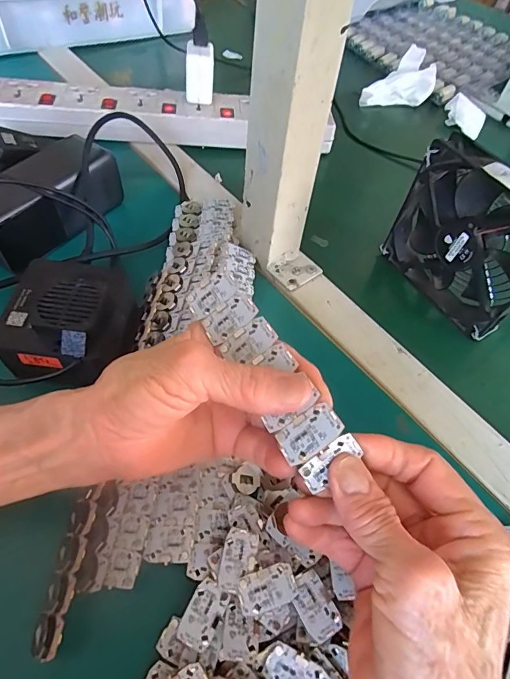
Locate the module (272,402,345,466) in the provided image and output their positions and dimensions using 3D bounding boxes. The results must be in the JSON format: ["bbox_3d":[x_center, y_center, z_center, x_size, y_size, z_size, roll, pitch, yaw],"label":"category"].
[{"bbox_3d":[0.024,0.042,0.185,0.029,0.004,0.018,-37,63,8],"label":"module"}]

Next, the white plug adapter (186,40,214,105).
[{"bbox_3d":[-0.058,-0.279,0.435,0.028,0.052,0.032,-1,57,-5],"label":"white plug adapter"}]

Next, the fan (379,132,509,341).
[{"bbox_3d":[0.168,-0.081,0.322,0.034,0.111,0.124,-33,65,-23],"label":"fan"}]

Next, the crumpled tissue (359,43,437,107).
[{"bbox_3d":[0.198,-0.339,0.551,0.066,0.046,0.123,38,62,19],"label":"crumpled tissue"}]

